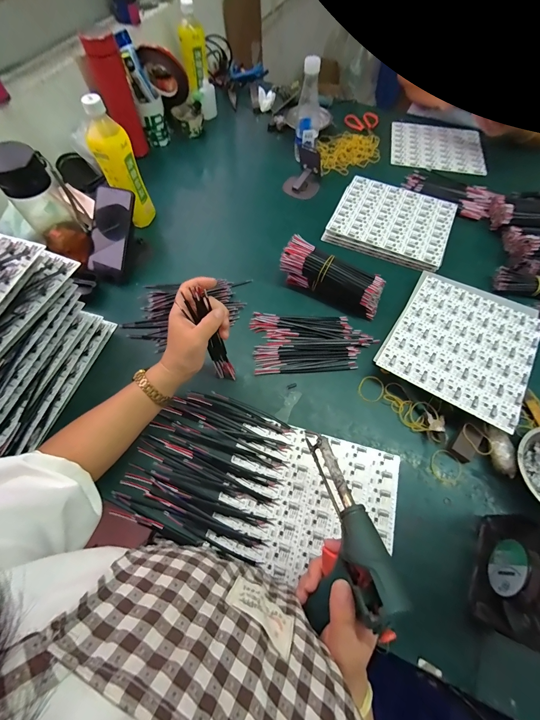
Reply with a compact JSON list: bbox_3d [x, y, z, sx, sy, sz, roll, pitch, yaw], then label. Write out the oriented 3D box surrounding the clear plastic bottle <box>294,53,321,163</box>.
[{"bbox_3d":[0.094,-0.574,0.690,0.056,0.195,0.051,-1,64,1],"label":"clear plastic bottle"}]

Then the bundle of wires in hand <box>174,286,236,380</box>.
[{"bbox_3d":[-0.085,-0.030,0.432,0.030,0.174,0.033,-15,56,-3],"label":"bundle of wires in hand"}]

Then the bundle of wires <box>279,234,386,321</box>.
[{"bbox_3d":[0.114,-0.150,0.541,0.192,0.075,0.060,25,65,11],"label":"bundle of wires"}]

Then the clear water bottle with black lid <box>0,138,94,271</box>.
[{"bbox_3d":[-0.388,-0.266,0.514,0.080,0.187,0.083,40,71,18],"label":"clear water bottle with black lid"}]

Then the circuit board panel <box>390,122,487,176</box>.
[{"bbox_3d":[0.464,-0.590,0.818,0.247,0.008,0.203,14,65,6],"label":"circuit board panel"}]

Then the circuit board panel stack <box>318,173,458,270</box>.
[{"bbox_3d":[0.271,-0.310,0.657,0.244,0.024,0.213,23,64,10],"label":"circuit board panel stack"}]

